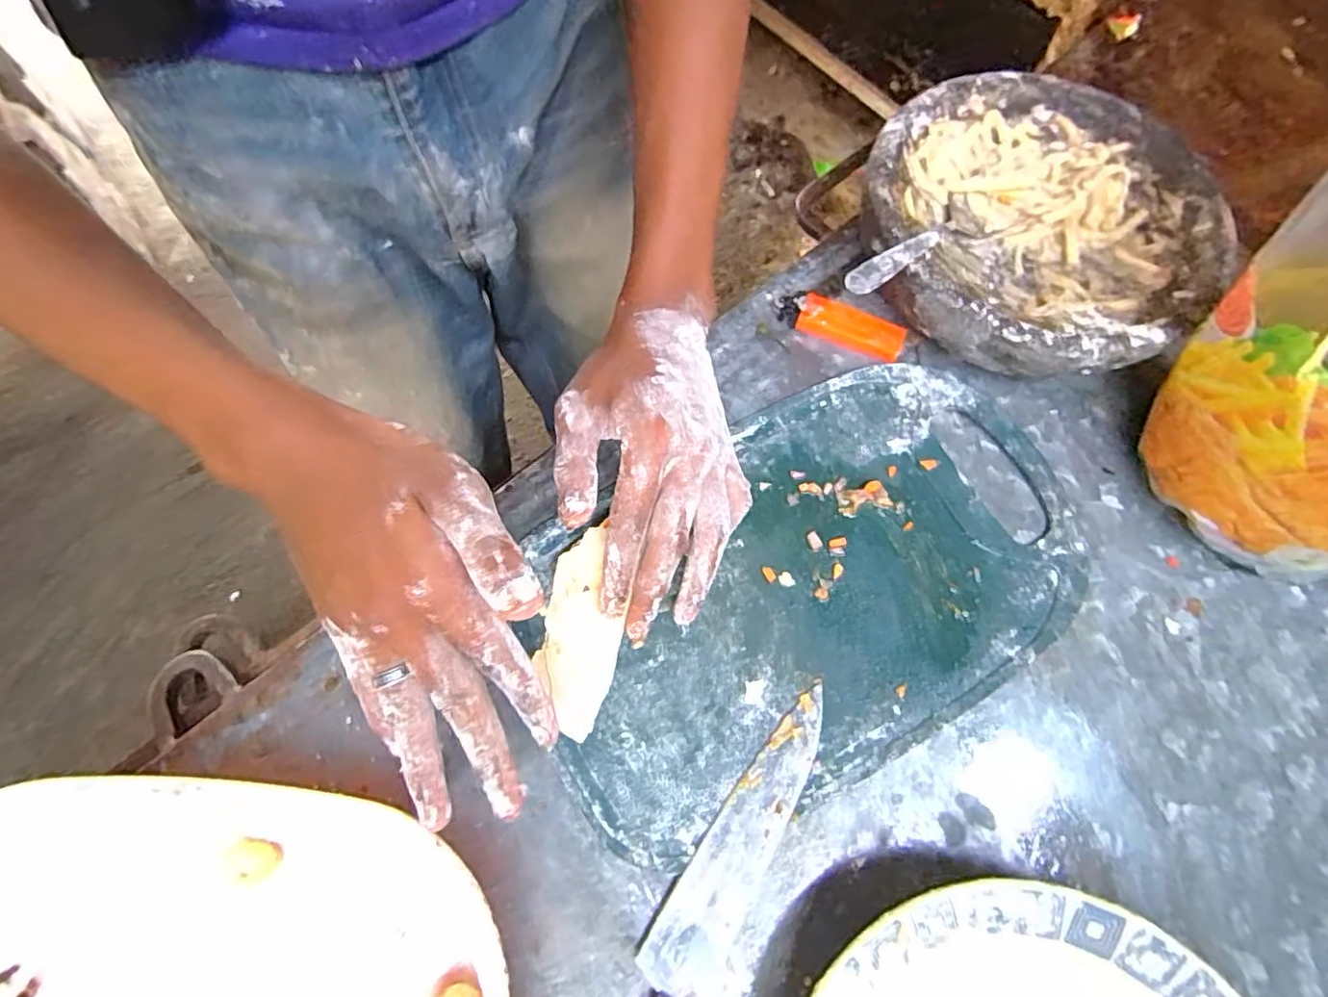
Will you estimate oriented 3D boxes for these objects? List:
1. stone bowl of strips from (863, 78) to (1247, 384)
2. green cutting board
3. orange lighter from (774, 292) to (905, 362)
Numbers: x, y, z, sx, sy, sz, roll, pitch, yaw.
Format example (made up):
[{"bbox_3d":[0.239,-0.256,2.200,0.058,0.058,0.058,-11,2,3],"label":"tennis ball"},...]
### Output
[{"bbox_3d":[0.222,-0.164,0.373,0.201,0.054,0.204,40,75,13],"label":"stone bowl of strips"},{"bbox_3d":[0.072,0.043,0.320,0.292,0.006,0.180,-28,72,-9],"label":"green cutting board"},{"bbox_3d":[0.107,-0.107,0.375,0.078,0.014,0.022,23,72,8],"label":"orange lighter"}]

